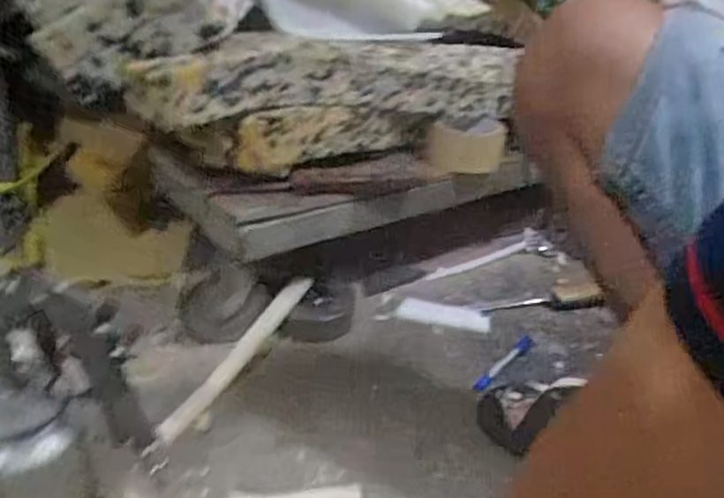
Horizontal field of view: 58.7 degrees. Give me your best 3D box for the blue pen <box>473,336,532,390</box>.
[{"bbox_3d":[0.172,0.136,0.776,0.018,0.016,0.146,25,32,29],"label":"blue pen"}]

